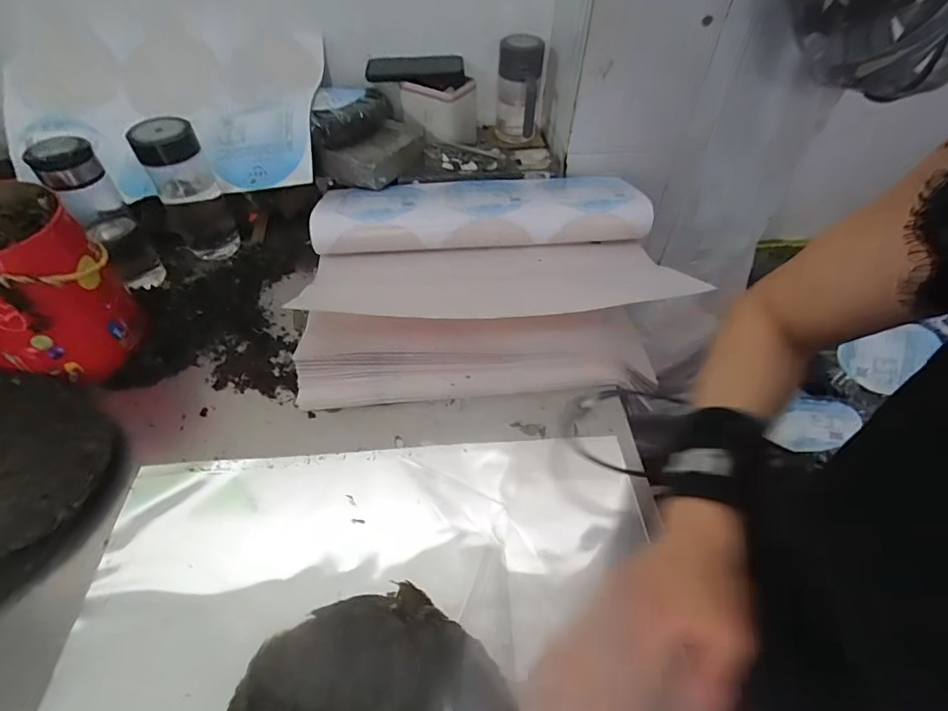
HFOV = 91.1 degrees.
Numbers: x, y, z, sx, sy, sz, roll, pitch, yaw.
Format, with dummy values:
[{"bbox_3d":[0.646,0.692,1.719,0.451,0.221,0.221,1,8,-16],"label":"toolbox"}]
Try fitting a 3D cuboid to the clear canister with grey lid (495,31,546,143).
[{"bbox_3d":[0.082,-0.491,0.864,0.077,0.156,0.076,7,50,4],"label":"clear canister with grey lid"}]

